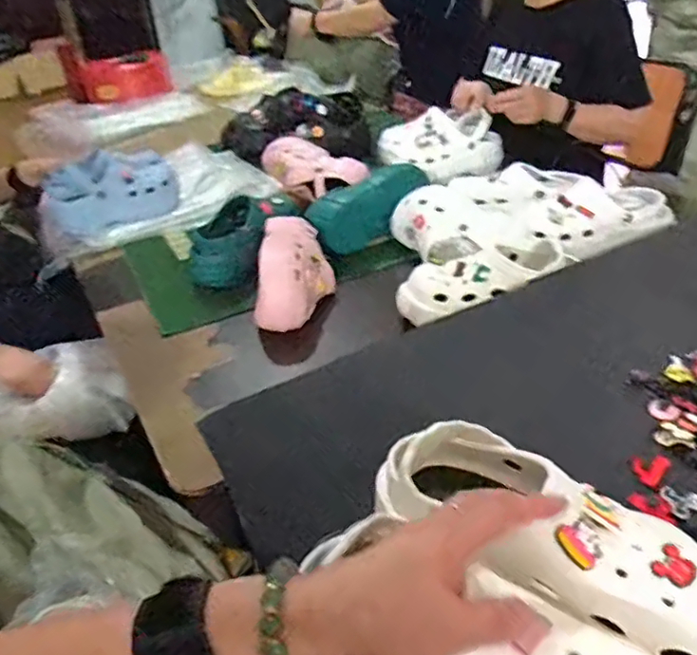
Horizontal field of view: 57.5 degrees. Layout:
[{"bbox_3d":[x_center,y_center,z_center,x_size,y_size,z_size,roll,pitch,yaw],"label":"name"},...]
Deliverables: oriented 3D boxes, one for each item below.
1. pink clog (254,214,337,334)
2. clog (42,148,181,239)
[{"bbox_3d":[-0.084,-0.086,0.992,0.107,0.109,0.182,-1,34,8],"label":"pink clog"},{"bbox_3d":[-0.476,-0.274,1.288,0.259,0.136,0.154,-16,35,-13],"label":"clog"}]

